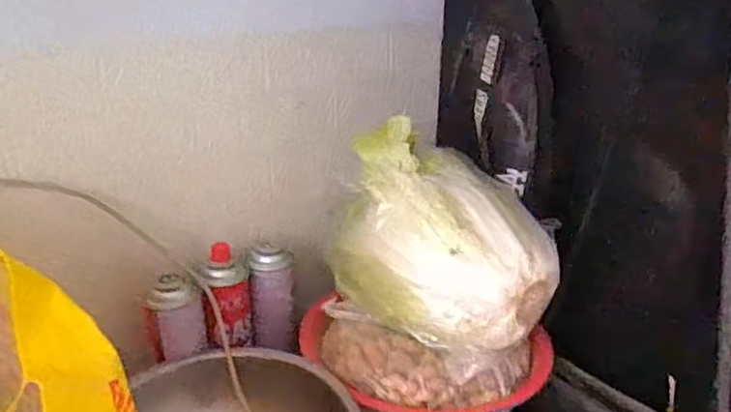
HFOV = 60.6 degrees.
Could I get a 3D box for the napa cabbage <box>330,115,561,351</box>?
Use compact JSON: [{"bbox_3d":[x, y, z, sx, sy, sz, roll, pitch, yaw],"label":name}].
[{"bbox_3d":[0.086,0.034,0.714,0.164,0.197,0.237,-14,26,-32],"label":"napa cabbage"}]

